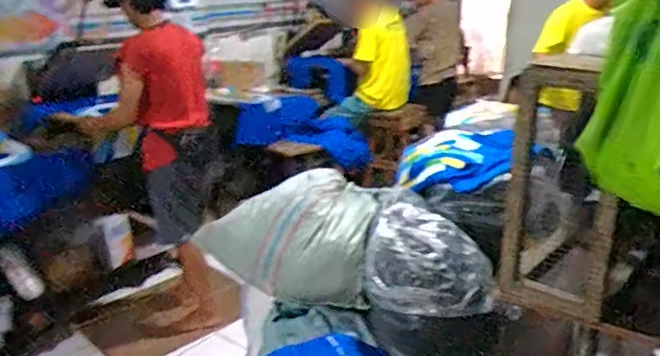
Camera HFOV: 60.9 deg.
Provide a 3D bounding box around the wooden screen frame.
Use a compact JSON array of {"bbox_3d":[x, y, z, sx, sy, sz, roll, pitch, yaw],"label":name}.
[{"bbox_3d":[0.526,0.036,1.283,0.252,0.601,0.069,15,25,39],"label":"wooden screen frame"}]

